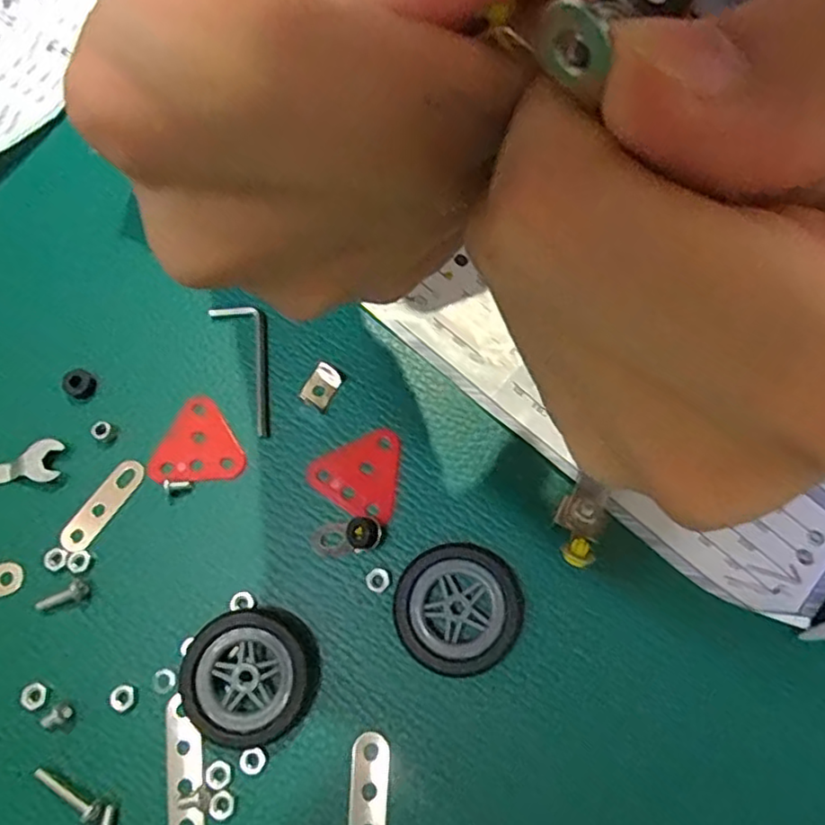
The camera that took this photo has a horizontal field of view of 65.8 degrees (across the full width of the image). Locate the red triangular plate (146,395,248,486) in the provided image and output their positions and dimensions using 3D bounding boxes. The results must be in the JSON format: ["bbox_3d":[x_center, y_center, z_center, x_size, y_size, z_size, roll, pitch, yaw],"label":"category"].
[{"bbox_3d":[-0.074,0.012,0.213,0.029,0.004,0.031,-34,73,-9],"label":"red triangular plate"}]

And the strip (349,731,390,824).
[{"bbox_3d":[-0.013,0.115,0.174,0.011,0.004,0.048,0,72,3],"label":"strip"}]

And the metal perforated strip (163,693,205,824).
[{"bbox_3d":[-0.064,0.106,0.179,0.012,0.004,0.048,-11,71,-1],"label":"metal perforated strip"}]

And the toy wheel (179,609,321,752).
[{"bbox_3d":[-0.048,0.077,0.186,0.039,0.011,0.037,-1,72,2],"label":"toy wheel"}]

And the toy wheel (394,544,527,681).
[{"bbox_3d":[0.014,0.058,0.191,0.036,0.007,0.037,-1,72,2],"label":"toy wheel"}]

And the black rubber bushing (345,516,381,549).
[{"bbox_3d":[-0.015,0.038,0.199,0.010,0.007,0.010,-1,72,2],"label":"black rubber bushing"}]

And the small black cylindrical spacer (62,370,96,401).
[{"bbox_3d":[-0.114,-0.010,0.218,0.009,0.005,0.009,-1,72,2],"label":"small black cylindrical spacer"}]

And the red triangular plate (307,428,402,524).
[{"bbox_3d":[-0.015,0.018,0.208,0.030,0.004,0.029,34,76,13],"label":"red triangular plate"}]

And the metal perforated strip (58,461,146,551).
[{"bbox_3d":[-0.101,0.030,0.207,0.011,0.004,0.034,33,76,12],"label":"metal perforated strip"}]

